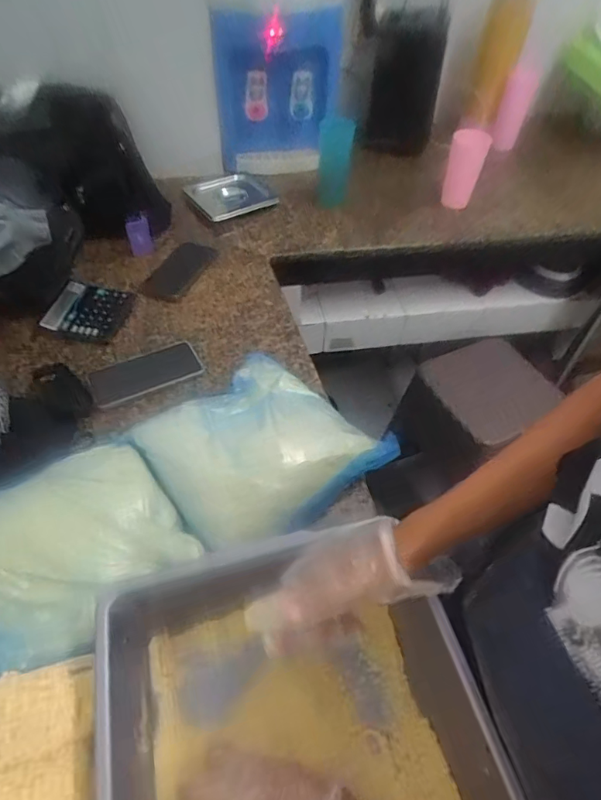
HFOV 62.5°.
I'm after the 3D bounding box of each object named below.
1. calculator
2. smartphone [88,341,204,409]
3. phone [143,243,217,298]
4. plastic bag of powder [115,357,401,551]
[{"bbox_3d":[-0.364,-0.158,0.858,0.118,0.028,0.130,8,51,3],"label":"calculator"},{"bbox_3d":[-0.244,-0.048,0.777,0.164,0.008,0.088,-20,52,-18],"label":"smartphone"},{"bbox_3d":[-0.232,-0.256,0.953,0.096,0.014,0.176,16,50,13],"label":"phone"},{"bbox_3d":[-0.055,0.053,0.659,0.267,0.058,0.239,-31,56,-25],"label":"plastic bag of powder"}]

